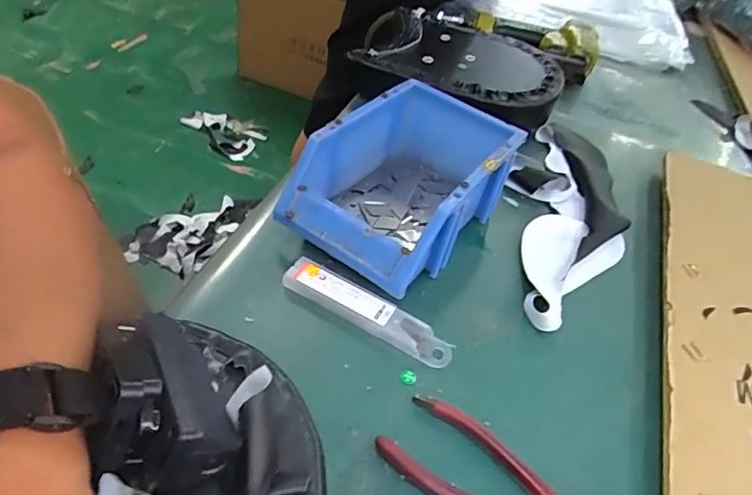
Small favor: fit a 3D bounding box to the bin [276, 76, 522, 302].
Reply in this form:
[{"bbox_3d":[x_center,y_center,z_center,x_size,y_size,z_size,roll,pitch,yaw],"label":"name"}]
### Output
[{"bbox_3d":[0.023,-0.050,0.422,0.120,0.080,0.175,30,48,21],"label":"bin"}]

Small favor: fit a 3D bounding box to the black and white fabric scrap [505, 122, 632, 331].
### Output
[{"bbox_3d":[0.177,-0.031,0.479,0.102,0.023,0.279,10,44,3],"label":"black and white fabric scrap"}]

